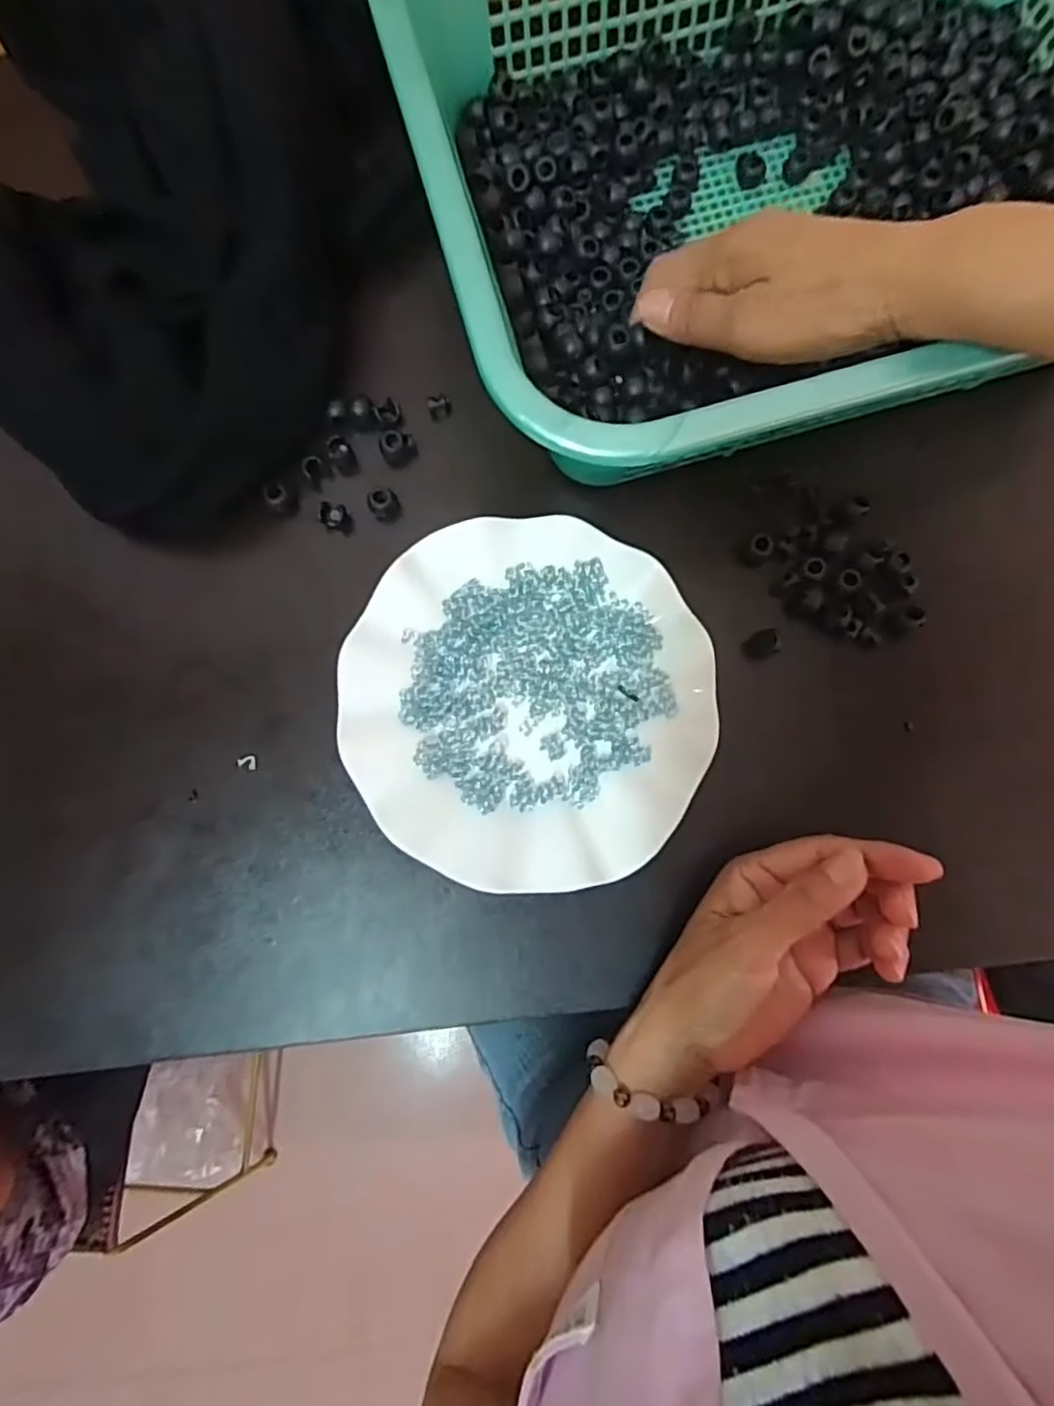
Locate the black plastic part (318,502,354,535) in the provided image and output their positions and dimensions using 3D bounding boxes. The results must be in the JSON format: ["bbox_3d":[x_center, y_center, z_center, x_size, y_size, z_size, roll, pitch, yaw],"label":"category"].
[{"bbox_3d":[-0.105,-0.103,0.358,0.017,0.013,0.013,16,84,1],"label":"black plastic part"}]

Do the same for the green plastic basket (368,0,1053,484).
[{"bbox_3d":[0.141,-0.274,0.326,0.380,0.097,0.294,-16,84,-3],"label":"green plastic basket"}]

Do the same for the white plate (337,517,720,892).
[{"bbox_3d":[0.001,-0.001,0.332,0.180,0.023,0.179,0,84,-1],"label":"white plate"}]

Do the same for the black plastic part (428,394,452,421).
[{"bbox_3d":[-0.050,-0.170,0.371,0.013,0.013,0.009,-14,85,-1],"label":"black plastic part"}]

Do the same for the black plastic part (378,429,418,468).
[{"bbox_3d":[-0.072,-0.143,0.363,0.019,0.018,0.015,-24,85,-4],"label":"black plastic part"}]

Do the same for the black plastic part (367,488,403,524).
[{"bbox_3d":[-0.079,-0.109,0.358,0.016,0.013,0.016,-37,86,-5],"label":"black plastic part"}]

